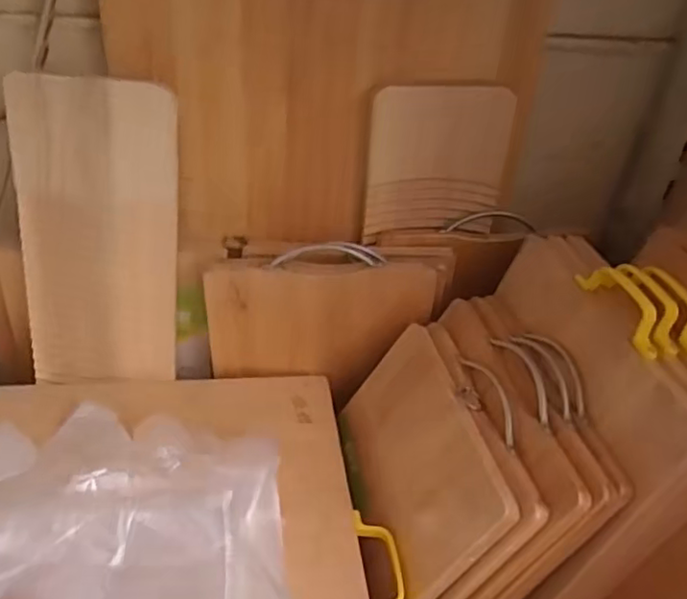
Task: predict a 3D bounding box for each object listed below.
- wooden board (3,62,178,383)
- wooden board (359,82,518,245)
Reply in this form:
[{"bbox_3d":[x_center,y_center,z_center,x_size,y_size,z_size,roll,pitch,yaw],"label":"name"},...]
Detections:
[{"bbox_3d":[-0.255,-0.059,0.670,0.151,0.329,0.009,1,24,-13],"label":"wooden board"},{"bbox_3d":[0.107,-0.155,0.726,0.158,0.172,0.024,-3,37,-5],"label":"wooden board"}]

